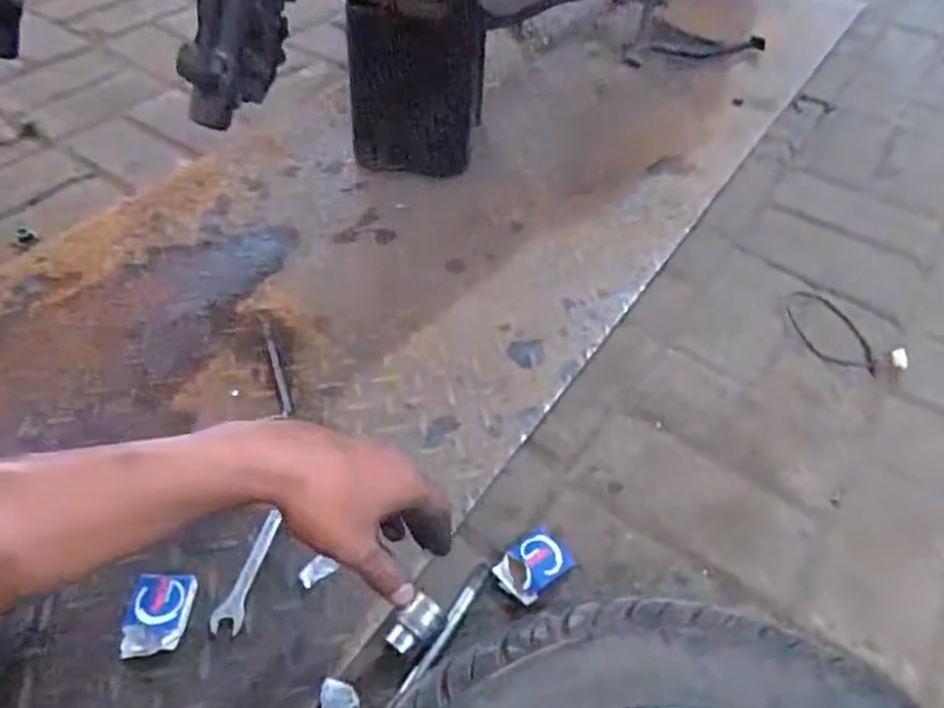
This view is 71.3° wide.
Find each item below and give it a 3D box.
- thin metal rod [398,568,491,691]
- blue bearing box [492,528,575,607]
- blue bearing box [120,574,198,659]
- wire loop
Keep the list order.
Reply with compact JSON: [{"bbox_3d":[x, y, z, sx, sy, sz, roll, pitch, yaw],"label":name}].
[{"bbox_3d":[-0.018,0.209,0.508,0.010,0.010,0.112,27,54,18],"label":"thin metal rod"},{"bbox_3d":[0.051,0.174,0.538,0.060,0.025,0.041,-31,58,-26],"label":"blue bearing box"},{"bbox_3d":[-0.236,0.196,0.498,0.046,0.015,0.058,-1,50,-5],"label":"blue bearing box"},{"bbox_3d":[0.421,-0.023,0.757,0.081,0.019,0.152,-19,54,-18],"label":"wire loop"}]

